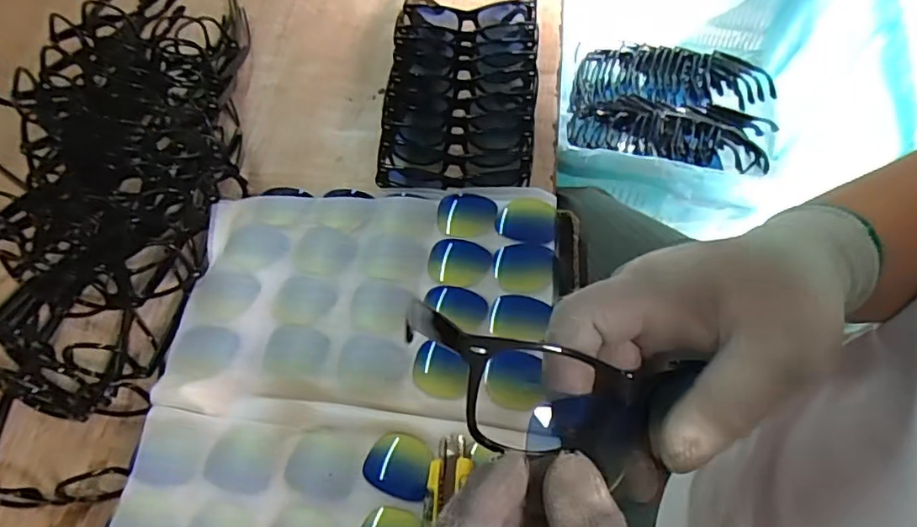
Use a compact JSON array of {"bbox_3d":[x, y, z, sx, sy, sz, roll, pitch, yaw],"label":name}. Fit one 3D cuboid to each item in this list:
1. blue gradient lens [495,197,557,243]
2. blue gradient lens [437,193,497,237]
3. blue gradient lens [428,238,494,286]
[{"bbox_3d":[0.057,-0.037,0.488,0.050,0.008,0.040,2,61,4],"label":"blue gradient lens"},{"bbox_3d":[0.007,-0.043,0.501,0.050,0.006,0.043,4,61,5],"label":"blue gradient lens"},{"bbox_3d":[0.000,0.000,0.483,0.052,0.008,0.042,11,62,8],"label":"blue gradient lens"}]

